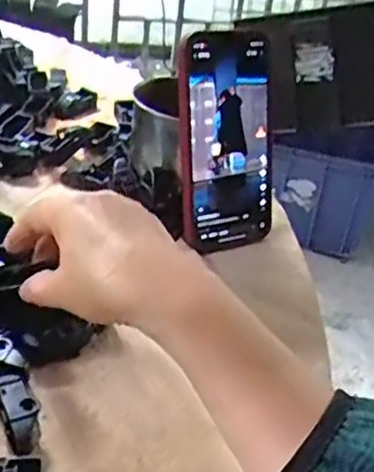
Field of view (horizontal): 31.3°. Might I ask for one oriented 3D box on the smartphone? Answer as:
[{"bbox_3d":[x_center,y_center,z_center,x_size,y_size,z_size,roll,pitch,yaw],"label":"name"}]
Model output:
[{"bbox_3d":[0.031,-0.071,0.497,0.073,0.158,0.012,-11,19,-29],"label":"smartphone"}]

